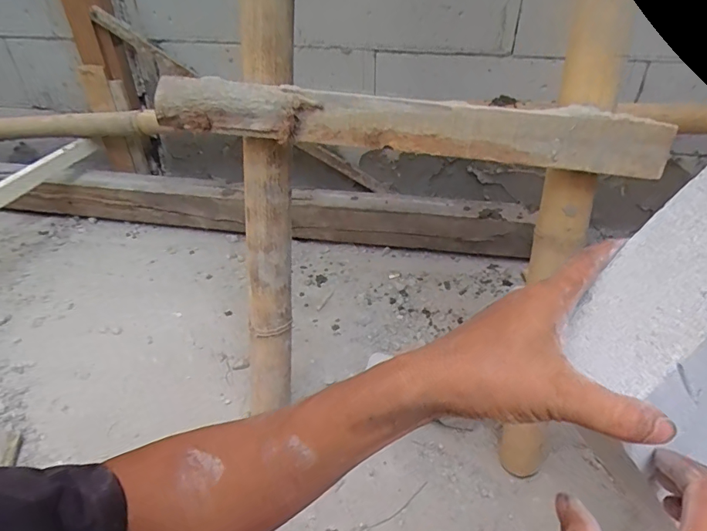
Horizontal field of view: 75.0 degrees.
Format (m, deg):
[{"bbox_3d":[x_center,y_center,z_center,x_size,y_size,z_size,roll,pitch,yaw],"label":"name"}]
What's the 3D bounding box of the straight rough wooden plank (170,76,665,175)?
[{"bbox_3d":[0.054,-0.157,0.519,0.566,0.061,0.019,7,22,5],"label":"straight rough wooden plank"}]

